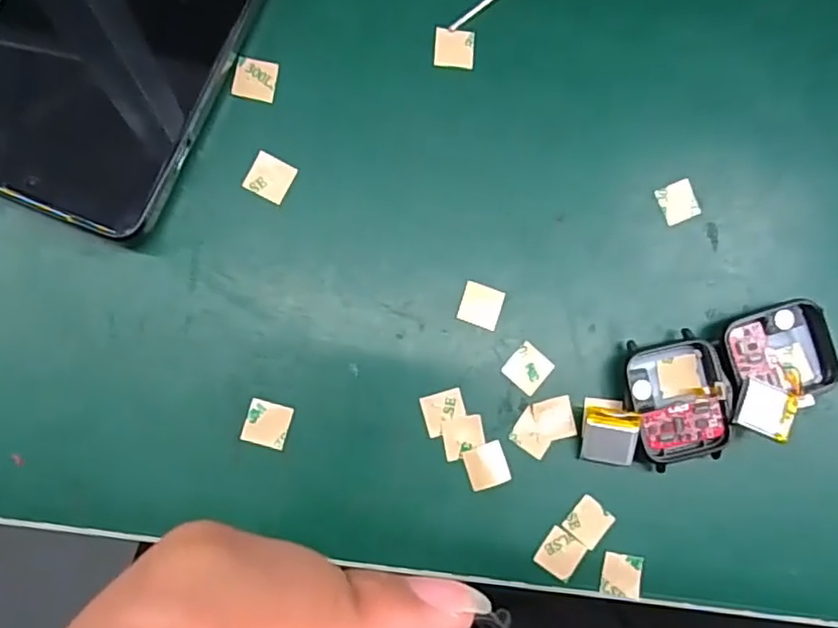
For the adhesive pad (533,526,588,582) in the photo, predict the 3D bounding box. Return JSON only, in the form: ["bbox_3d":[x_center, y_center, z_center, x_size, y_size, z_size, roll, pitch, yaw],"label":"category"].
[{"bbox_3d":[0.053,0.089,0.238,0.015,0.004,0.016,37,82,1],"label":"adhesive pad"}]

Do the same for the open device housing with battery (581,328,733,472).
[{"bbox_3d":[0.088,0.034,0.242,0.055,0.012,0.045,-10,86,-7],"label":"open device housing with battery"}]

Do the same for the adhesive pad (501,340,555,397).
[{"bbox_3d":[0.042,0.020,0.242,0.015,0.004,0.015,43,82,-1],"label":"adhesive pad"}]

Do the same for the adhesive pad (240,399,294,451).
[{"bbox_3d":[-0.054,0.040,0.229,0.015,0.004,0.015,16,83,-5],"label":"adhesive pad"}]

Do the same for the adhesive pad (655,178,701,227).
[{"bbox_3d":[0.105,-0.045,0.255,0.017,0.004,0.016,-22,88,-8],"label":"adhesive pad"}]

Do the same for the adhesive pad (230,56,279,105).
[{"bbox_3d":[-0.061,-0.088,0.239,0.015,0.004,0.016,9,84,-6],"label":"adhesive pad"}]

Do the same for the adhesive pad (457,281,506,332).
[{"bbox_3d":[0.024,-0.003,0.242,0.016,0.004,0.015,18,83,-5],"label":"adhesive pad"}]

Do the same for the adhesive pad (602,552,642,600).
[{"bbox_3d":[0.076,0.098,0.239,0.015,0.004,0.015,10,84,-5],"label":"adhesive pad"}]

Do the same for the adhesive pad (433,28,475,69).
[{"bbox_3d":[0.014,-0.104,0.250,0.015,0.004,0.015,3,84,-6],"label":"adhesive pad"}]

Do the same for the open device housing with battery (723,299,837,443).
[{"bbox_3d":[0.138,0.021,0.247,0.047,0.017,0.047,-12,86,-7],"label":"open device housing with battery"}]

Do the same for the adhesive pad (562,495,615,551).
[{"bbox_3d":[0.064,0.078,0.241,0.015,0.004,0.015,41,81,-2],"label":"adhesive pad"}]

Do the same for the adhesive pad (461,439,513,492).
[{"bbox_3d":[0.025,0.056,0.237,0.015,0.004,0.016,-17,87,-8],"label":"adhesive pad"}]

